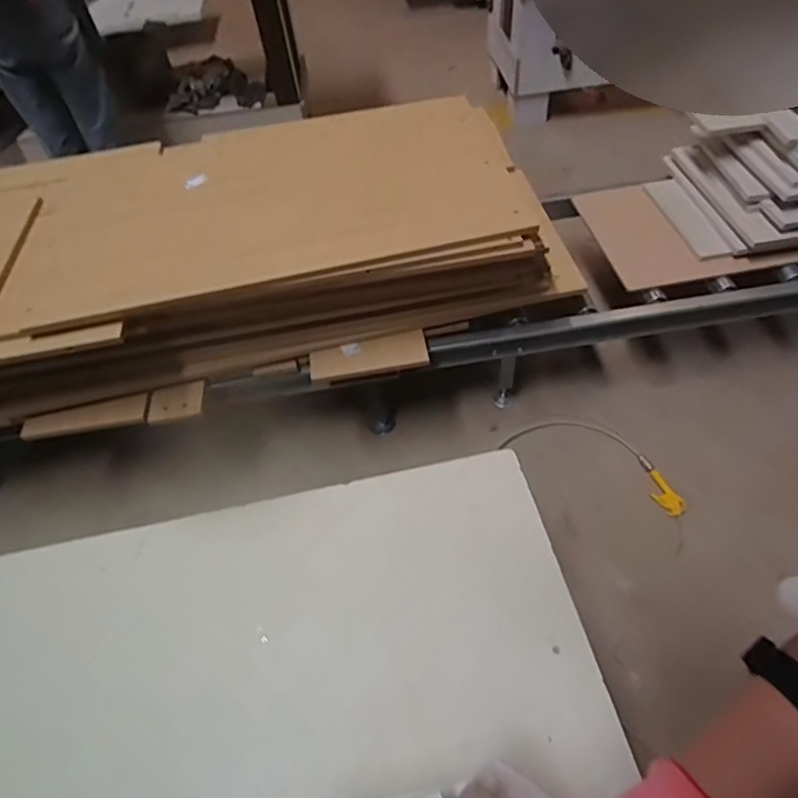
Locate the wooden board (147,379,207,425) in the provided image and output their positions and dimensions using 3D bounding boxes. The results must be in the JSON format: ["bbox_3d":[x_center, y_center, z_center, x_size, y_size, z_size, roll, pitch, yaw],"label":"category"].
[{"bbox_3d":[-0.534,0.008,1.361,0.135,0.022,0.089,-13,52,-4],"label":"wooden board"}]

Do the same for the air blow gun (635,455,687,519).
[{"bbox_3d":[0.673,0.231,1.477,0.073,0.043,0.181,-26,54,-14],"label":"air blow gun"}]

